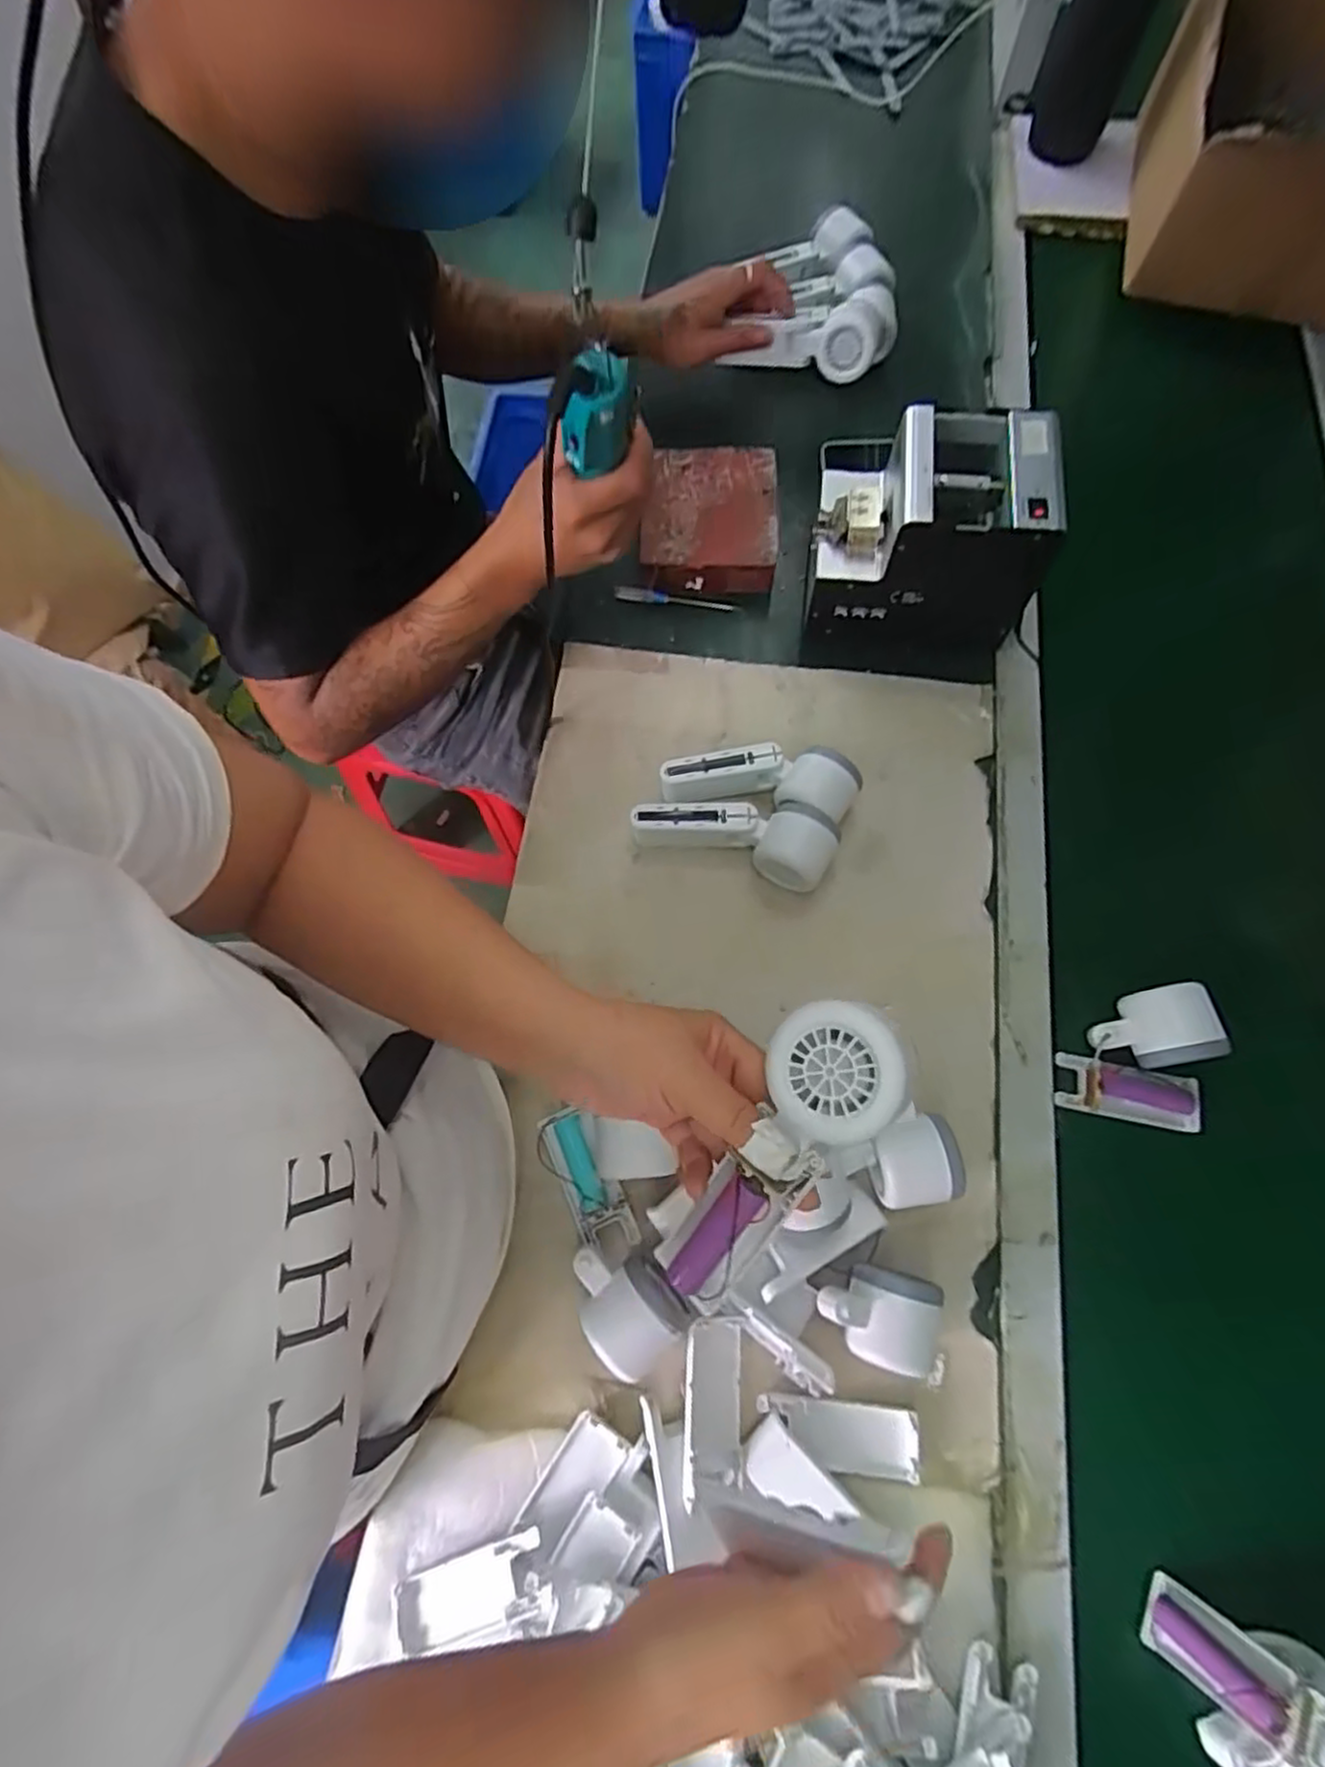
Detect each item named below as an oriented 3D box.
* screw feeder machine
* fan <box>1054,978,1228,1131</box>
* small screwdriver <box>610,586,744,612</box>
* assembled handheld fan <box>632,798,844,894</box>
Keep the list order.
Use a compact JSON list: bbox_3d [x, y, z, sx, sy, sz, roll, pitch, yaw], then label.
[{"bbox_3d":[0.222,-0.291,0.624,0.175,0.148,0.146,4,71,1],"label":"screw feeder machine"},{"bbox_3d":[0.349,0.127,0.532,0.097,0.055,0.096,2,71,1],"label":"fan"},{"bbox_3d":[0.014,-0.277,0.703,0.122,0.013,0.007,6,71,2],"label":"small screwdriver"},{"bbox_3d":[0.061,-0.045,0.596,0.160,0.045,0.060,19,72,6],"label":"assembled handheld fan"}]

